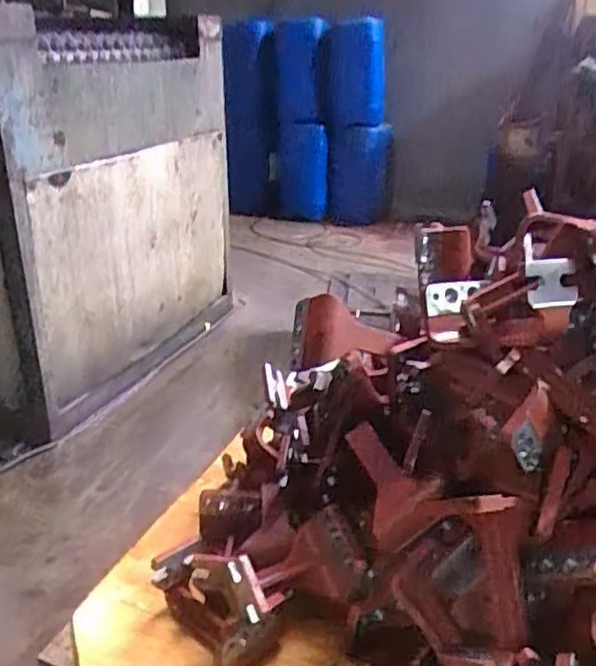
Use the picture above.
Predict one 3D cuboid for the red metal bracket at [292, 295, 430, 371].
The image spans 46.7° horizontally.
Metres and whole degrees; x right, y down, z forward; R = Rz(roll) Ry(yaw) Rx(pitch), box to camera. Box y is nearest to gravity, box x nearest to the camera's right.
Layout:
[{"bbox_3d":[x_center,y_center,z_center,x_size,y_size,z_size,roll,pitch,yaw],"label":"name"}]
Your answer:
[{"bbox_3d":[0.071,0.006,0.961,0.215,0.106,0.050,3,20,43],"label":"red metal bracket"}]

